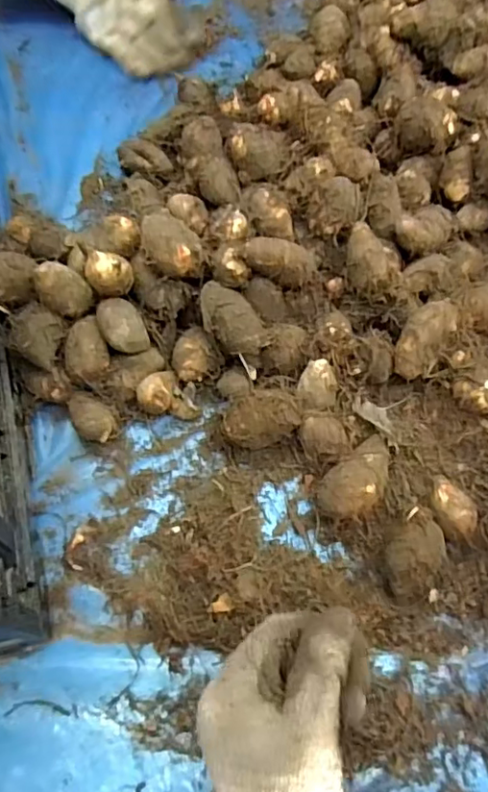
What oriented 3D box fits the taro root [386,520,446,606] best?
[{"bbox_3d":[0.120,0.117,0.395,0.038,0.035,0.055,17,68,9],"label":"taro root"}]

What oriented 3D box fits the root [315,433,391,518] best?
[{"bbox_3d":[0.087,0.064,0.420,0.070,0.033,0.038,-38,71,-14],"label":"root"}]

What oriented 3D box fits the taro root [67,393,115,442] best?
[{"bbox_3d":[-0.122,0.018,0.450,0.028,0.027,0.043,-43,72,-15],"label":"taro root"}]

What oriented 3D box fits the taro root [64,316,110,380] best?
[{"bbox_3d":[-0.126,-0.037,0.453,0.034,0.033,0.049,-7,89,2],"label":"taro root"}]

